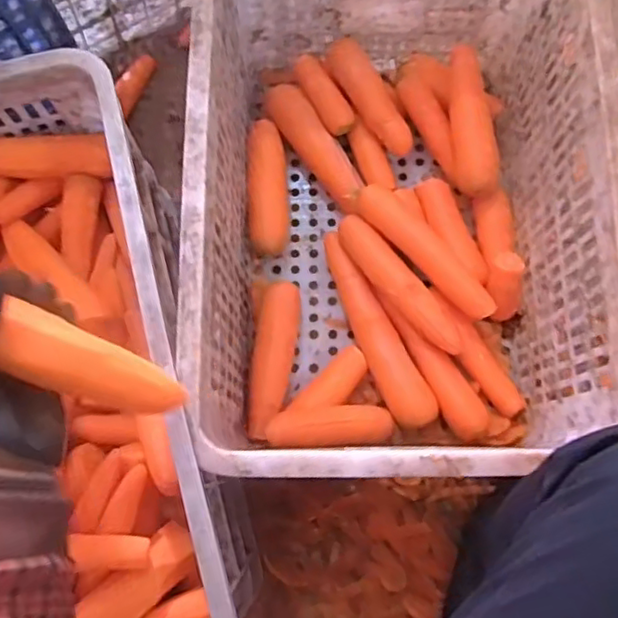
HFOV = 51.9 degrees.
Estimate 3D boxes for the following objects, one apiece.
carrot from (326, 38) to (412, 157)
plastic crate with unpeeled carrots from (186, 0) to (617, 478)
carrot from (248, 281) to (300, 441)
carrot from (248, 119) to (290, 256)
[{"bbox_3d":[0.072,-0.256,0.755,0.042,0.039,0.154,-32,80,-8],"label":"carrot"},{"bbox_3d":[0.079,-0.101,0.656,0.346,0.290,0.506,-1,78,-1],"label":"plastic crate with unpeeled carrots"},{"bbox_3d":[-0.040,0.059,0.717,0.044,0.048,0.171,8,78,1],"label":"carrot"},{"bbox_3d":[-0.049,-0.146,0.763,0.048,0.035,0.165,-1,78,-1],"label":"carrot"}]

